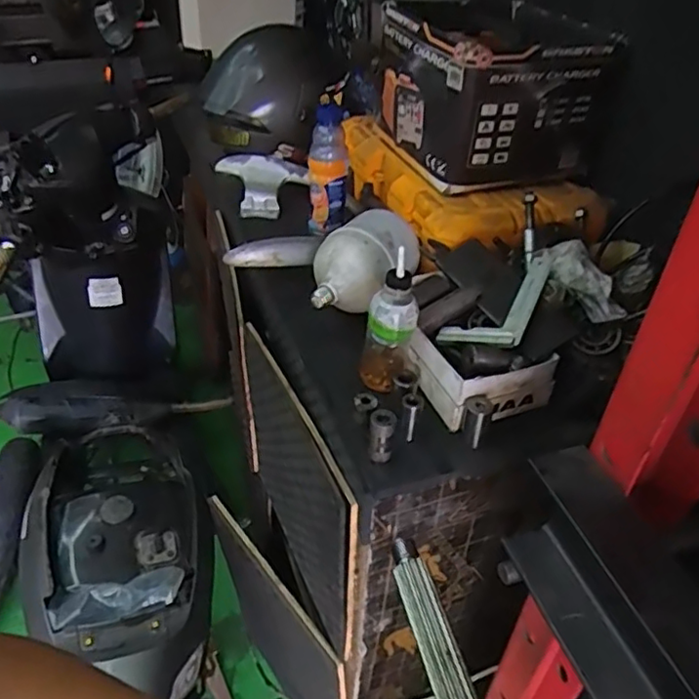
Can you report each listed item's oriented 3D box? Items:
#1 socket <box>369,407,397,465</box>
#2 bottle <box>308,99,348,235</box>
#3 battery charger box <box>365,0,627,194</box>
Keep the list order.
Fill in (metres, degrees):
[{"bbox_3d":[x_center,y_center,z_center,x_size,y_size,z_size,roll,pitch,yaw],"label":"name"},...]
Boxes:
[{"bbox_3d":[0.035,0.093,0.668,0.026,0.059,0.027,6,39,4],"label":"socket"},{"bbox_3d":[-0.035,-0.292,1.001,0.060,0.198,0.055,0,39,-3],"label":"bottle"},{"bbox_3d":[0.229,-0.424,1.001,0.299,0.197,0.302,-10,40,-15],"label":"battery charger box"}]

